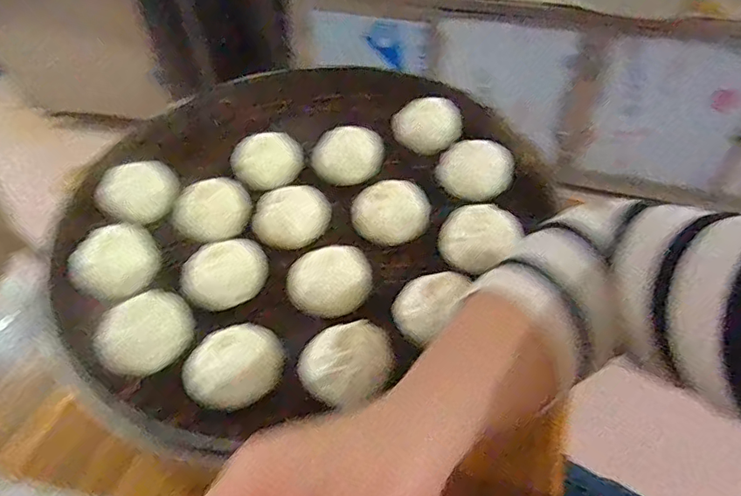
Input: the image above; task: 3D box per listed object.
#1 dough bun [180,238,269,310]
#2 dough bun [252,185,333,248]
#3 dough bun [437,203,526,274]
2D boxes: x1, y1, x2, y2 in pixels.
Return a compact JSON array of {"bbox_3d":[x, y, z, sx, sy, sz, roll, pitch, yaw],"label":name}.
[{"bbox_3d":[-0.134,0.022,0.470,0.076,0.029,0.060,-14,49,-8],"label":"dough bun"},{"bbox_3d":[-0.080,-0.033,0.511,0.078,0.034,0.060,-4,48,0],"label":"dough bun"},{"bbox_3d":[0.097,-0.011,0.465,0.070,0.034,0.063,25,55,24],"label":"dough bun"}]

